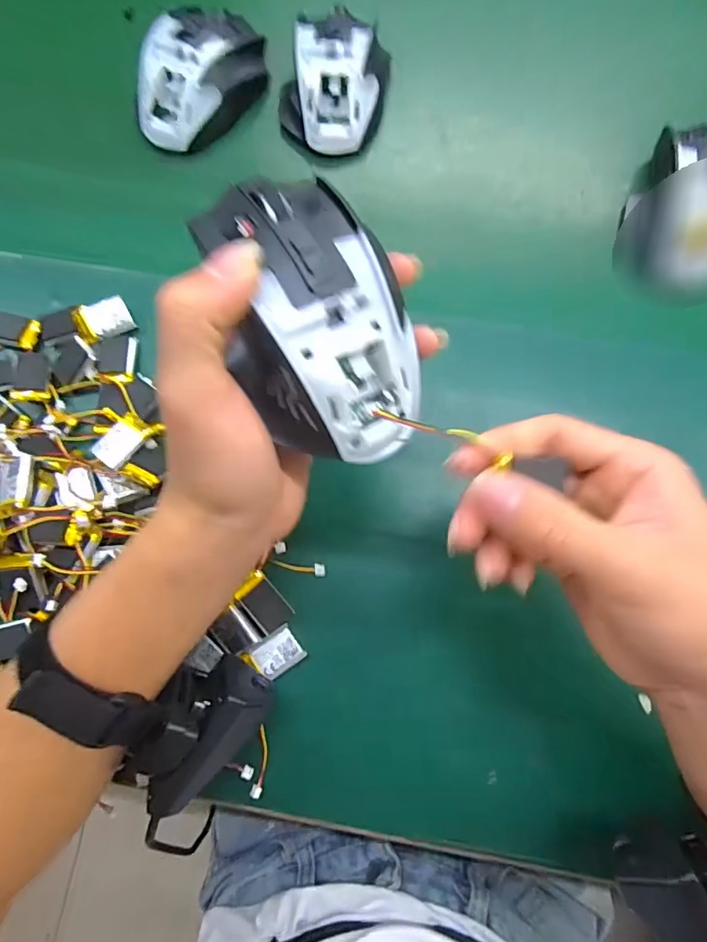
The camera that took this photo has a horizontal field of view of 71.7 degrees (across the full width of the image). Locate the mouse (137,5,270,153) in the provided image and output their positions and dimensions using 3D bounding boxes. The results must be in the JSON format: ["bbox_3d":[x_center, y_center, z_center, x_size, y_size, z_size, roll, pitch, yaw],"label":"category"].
[{"bbox_3d":[-0.108,-0.286,0.350,0.070,0.033,0.111,20,77,6],"label":"mouse"}]

